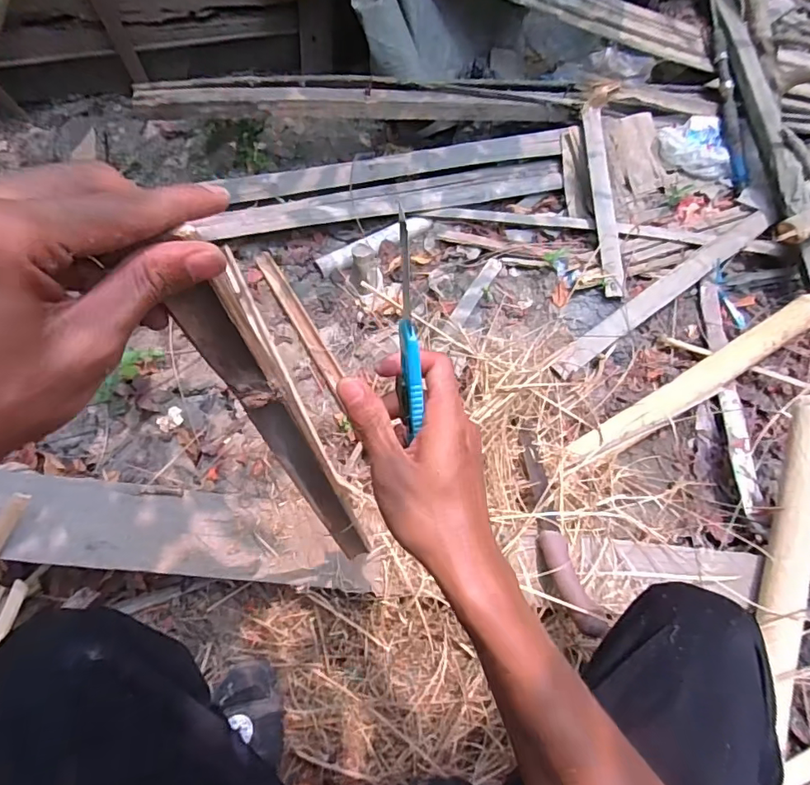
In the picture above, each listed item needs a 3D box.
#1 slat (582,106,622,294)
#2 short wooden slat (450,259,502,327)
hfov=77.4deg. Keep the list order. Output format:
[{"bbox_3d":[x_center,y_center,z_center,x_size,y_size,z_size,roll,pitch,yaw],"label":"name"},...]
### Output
[{"bbox_3d":[0.406,-0.405,1.035,0.043,0.014,0.469,2,70,-1],"label":"slat"},{"bbox_3d":[0.141,-0.200,0.990,0.034,0.011,0.191,26,61,14],"label":"short wooden slat"}]

